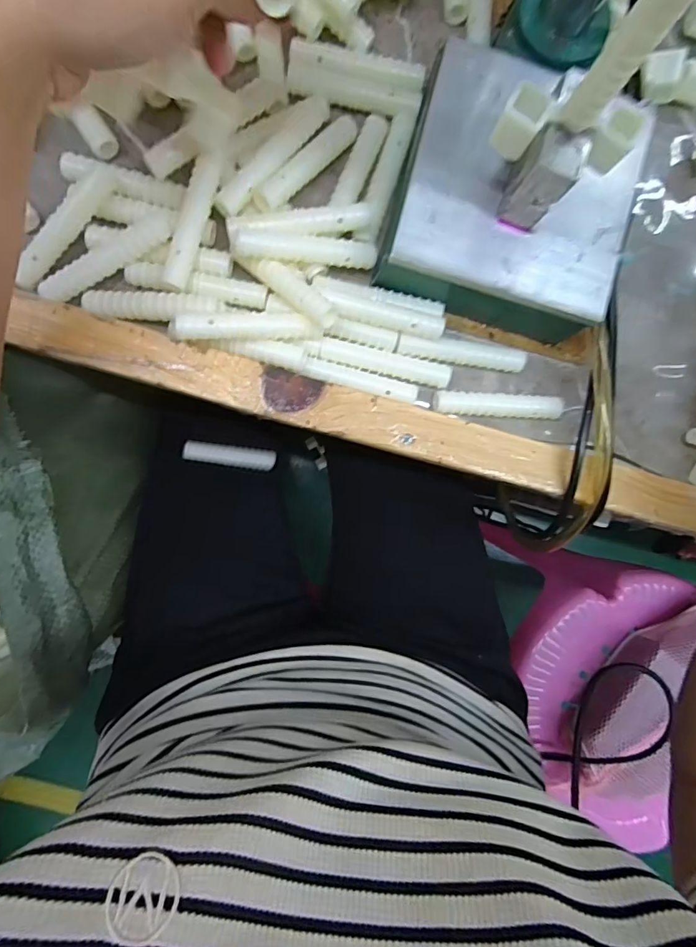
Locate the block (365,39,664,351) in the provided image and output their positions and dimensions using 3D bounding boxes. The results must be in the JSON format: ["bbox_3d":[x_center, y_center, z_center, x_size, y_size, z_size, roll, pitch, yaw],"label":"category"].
[{"bbox_3d":[0.092,-0.153,0.254,0.128,0.089,0.121,16,89,-6],"label":"block"}]

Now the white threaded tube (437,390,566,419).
[{"bbox_3d":[0.093,-0.042,0.296,0.081,0.014,0.014,2,90,-6],"label":"white threaded tube"}]

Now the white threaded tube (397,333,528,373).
[{"bbox_3d":[0.070,-0.074,0.292,0.079,0.018,0.013,6,90,-6],"label":"white threaded tube"}]

